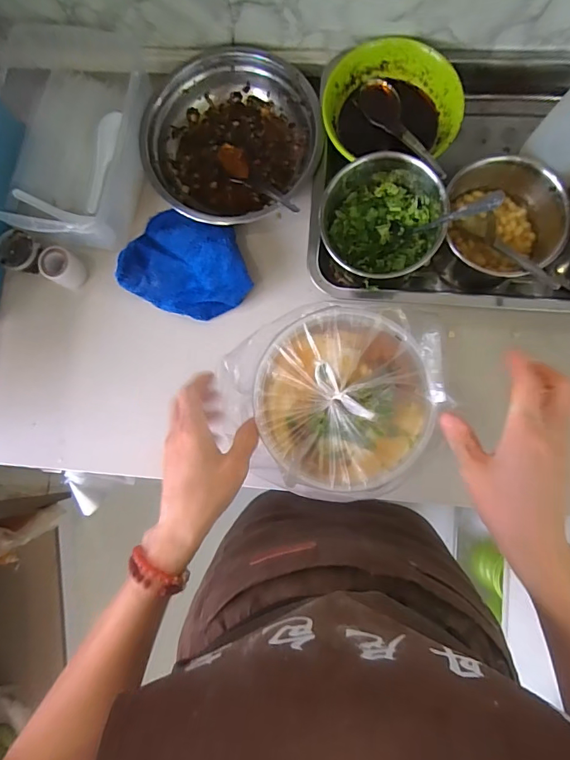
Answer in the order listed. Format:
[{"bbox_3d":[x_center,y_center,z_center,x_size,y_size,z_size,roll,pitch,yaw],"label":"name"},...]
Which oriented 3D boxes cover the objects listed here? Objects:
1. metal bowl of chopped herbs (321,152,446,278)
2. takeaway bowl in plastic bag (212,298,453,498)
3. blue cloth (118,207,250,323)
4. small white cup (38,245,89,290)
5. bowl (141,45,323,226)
[{"bbox_3d":[0.104,-0.165,0.466,0.118,0.075,0.121,-35,84,0],"label":"metal bowl of chopped herbs"},{"bbox_3d":[0.034,0.014,0.388,0.171,0.060,0.153,11,86,5],"label":"takeaway bowl in plastic bag"},{"bbox_3d":[-0.108,-0.129,0.512,0.141,0.032,0.105,23,87,6],"label":"blue cloth"},{"bbox_3d":[-0.254,-0.129,0.516,0.041,0.034,0.038,0,85,4],"label":"small white cup"},{"bbox_3d":[-0.063,-0.269,0.516,0.205,0.053,0.194,0,85,4],"label":"bowl"}]

